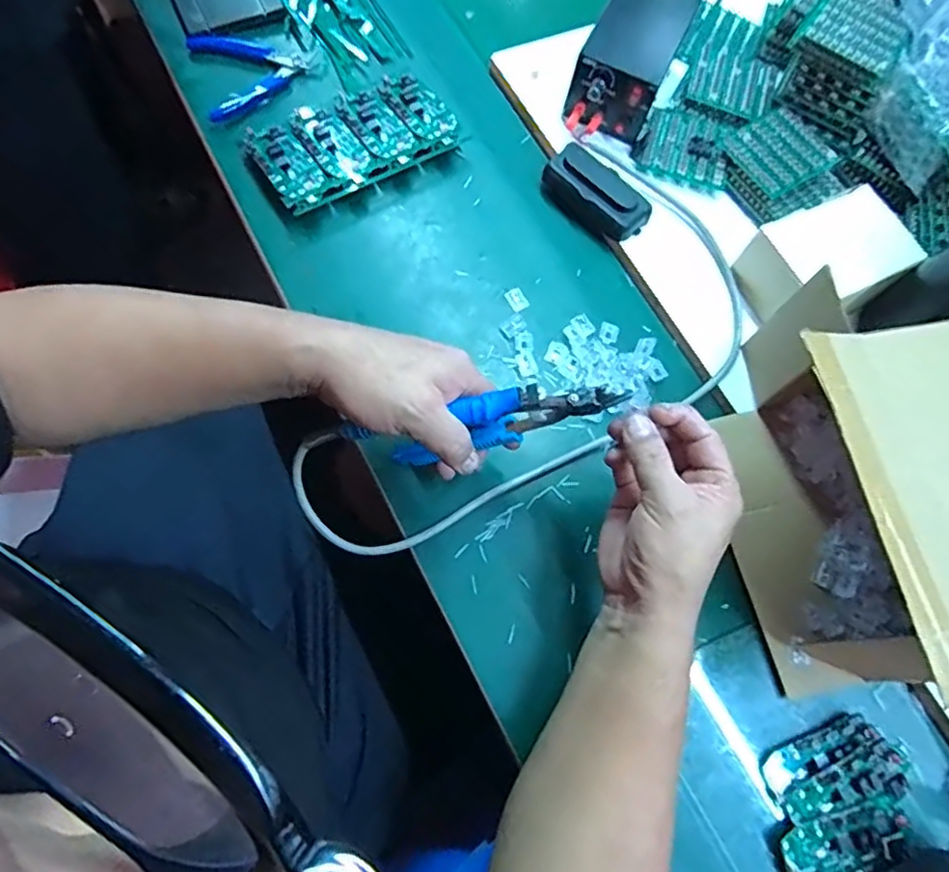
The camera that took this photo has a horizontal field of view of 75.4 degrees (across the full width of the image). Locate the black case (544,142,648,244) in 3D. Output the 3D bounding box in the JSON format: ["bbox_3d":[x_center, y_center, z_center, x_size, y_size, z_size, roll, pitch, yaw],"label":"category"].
[{"bbox_3d":[0.117,-0.231,0.588,0.053,0.030,0.103,-41,76,-14],"label":"black case"}]

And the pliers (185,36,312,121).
[{"bbox_3d":[-0.223,-0.367,0.618,0.104,0.018,0.115,-19,72,-8],"label":"pliers"}]

